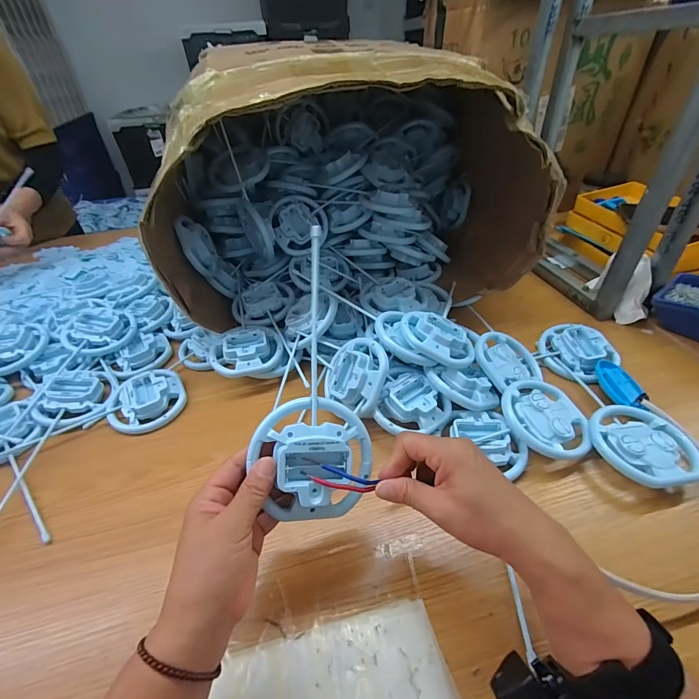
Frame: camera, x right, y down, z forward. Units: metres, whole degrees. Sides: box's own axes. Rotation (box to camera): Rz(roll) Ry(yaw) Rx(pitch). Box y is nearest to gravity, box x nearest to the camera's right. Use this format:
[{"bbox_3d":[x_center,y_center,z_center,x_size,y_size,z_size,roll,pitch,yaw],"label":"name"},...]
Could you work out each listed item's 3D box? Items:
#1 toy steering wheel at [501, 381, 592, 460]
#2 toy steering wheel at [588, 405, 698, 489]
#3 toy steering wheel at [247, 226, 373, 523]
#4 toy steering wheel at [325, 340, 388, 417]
[{"bbox_3d":[0.230,0.080,0.434,0.088,0.025,0.099,-17,42,-15],"label":"toy steering wheel"},{"bbox_3d":[0.323,0.106,0.406,0.101,0.018,0.091,28,50,32],"label":"toy steering wheel"},{"bbox_3d":[-0.034,0.018,0.320,0.095,0.039,0.244,-3,80,2],"label":"toy steering wheel"},{"bbox_3d":[0.005,0.028,0.472,0.100,0.088,0.036,28,7,37],"label":"toy steering wheel"}]

